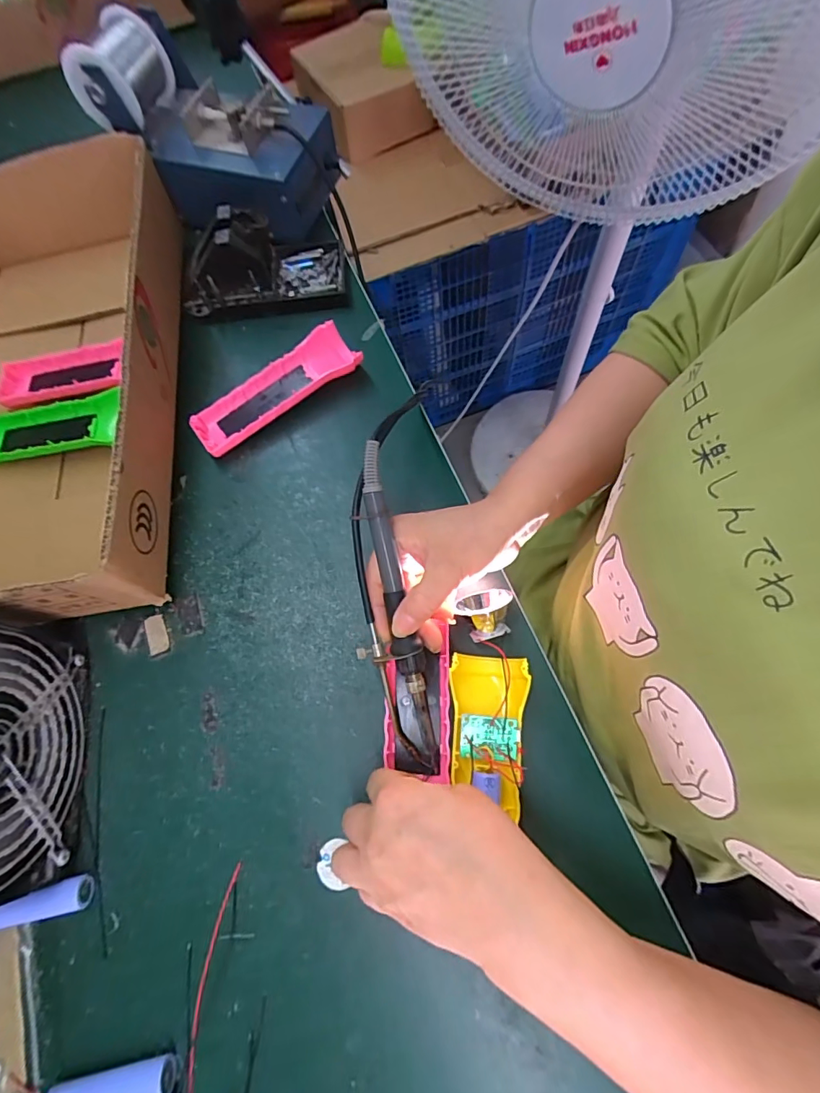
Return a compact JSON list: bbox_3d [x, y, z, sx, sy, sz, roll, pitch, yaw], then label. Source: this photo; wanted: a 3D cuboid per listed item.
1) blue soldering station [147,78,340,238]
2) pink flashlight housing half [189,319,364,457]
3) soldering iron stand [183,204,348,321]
[{"bbox_3d":[-0.163,-0.388,0.466,0.168,0.077,0.110,14,70,7],"label":"blue soldering station"},{"bbox_3d":[-0.118,-0.137,0.412,0.152,0.028,0.048,-36,72,-11],"label":"pink flashlight housing half"},{"bbox_3d":[-0.143,-0.275,0.442,0.150,0.073,0.081,-8,69,-1],"label":"soldering iron stand"}]

